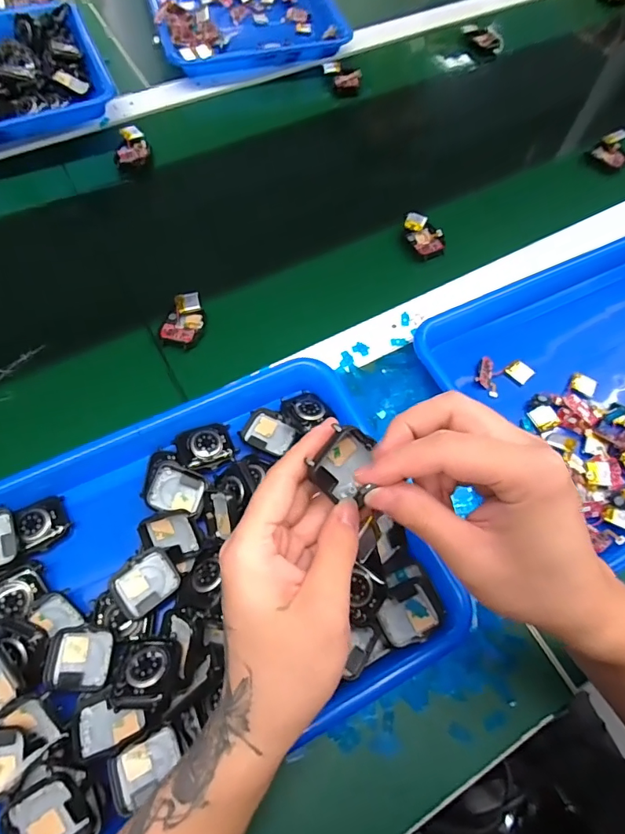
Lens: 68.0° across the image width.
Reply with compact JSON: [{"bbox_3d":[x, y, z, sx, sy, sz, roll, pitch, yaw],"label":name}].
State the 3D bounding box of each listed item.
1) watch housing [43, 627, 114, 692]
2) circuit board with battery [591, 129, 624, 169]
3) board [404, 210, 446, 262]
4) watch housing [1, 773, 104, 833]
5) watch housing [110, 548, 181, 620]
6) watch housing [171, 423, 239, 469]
[{"bbox_3d":[-0.152,0.159,0.304,0.042,0.009,0.037,-4,67,-4],"label":"watch housing"},{"bbox_3d":[0.380,-0.335,0.578,0.042,0.041,0.038,38,70,13],"label":"circuit board with battery"},{"bbox_3d":[0.119,-0.199,0.500,0.035,0.010,0.056,-24,70,-12],"label":"board"},{"bbox_3d":[-0.144,0.226,0.260,0.043,0.015,0.045,-26,81,-23],"label":"watch housing"},{"bbox_3d":[-0.118,0.117,0.328,0.042,0.007,0.035,-36,72,-16],"label":"watch housing"},{"bbox_3d":[-0.086,0.025,0.374,0.044,0.011,0.034,-20,69,-10],"label":"watch housing"}]

